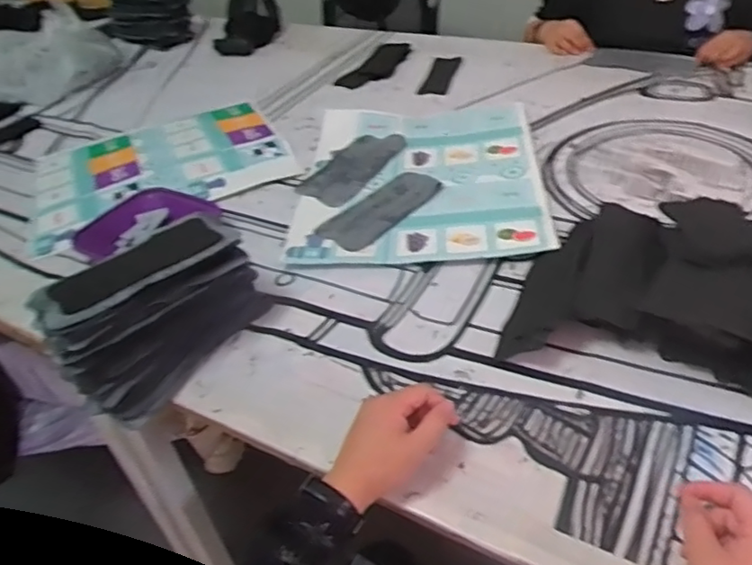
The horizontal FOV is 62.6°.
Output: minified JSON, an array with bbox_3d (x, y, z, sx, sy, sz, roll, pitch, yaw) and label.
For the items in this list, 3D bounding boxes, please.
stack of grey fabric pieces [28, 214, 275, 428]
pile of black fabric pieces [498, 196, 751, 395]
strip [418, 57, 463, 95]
[{"bbox_3d":[-0.265,0.030,0.763,0.249,0.140,0.135,-33,45,-29],"label":"stack of grey fabric pieces"},{"bbox_3d":[0.375,0.014,0.675,0.425,0.114,0.211,12,42,22],"label":"pile of black fabric pieces"},{"bbox_3d":[0.144,-0.458,1.372,0.064,0.008,0.193,6,41,16],"label":"strip"}]

